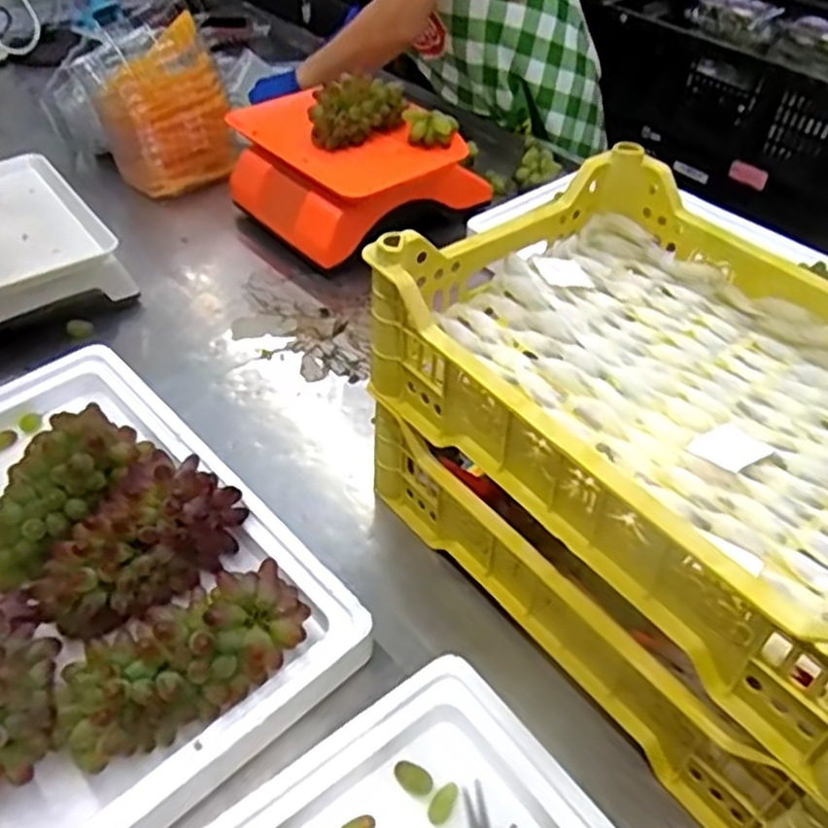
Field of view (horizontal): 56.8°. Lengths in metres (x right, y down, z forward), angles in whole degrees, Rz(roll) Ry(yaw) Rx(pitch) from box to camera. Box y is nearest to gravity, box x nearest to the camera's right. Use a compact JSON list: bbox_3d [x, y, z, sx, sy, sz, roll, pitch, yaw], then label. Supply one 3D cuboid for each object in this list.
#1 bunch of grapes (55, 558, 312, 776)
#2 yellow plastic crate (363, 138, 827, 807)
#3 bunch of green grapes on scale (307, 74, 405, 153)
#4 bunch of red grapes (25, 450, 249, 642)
[{"bbox_3d":[-0.162,0.169,0.539,0.180,0.054,0.084,-24,50,-25],"label":"bunch of grapes"},{"bbox_3d":[0.213,-0.011,0.550,0.295,0.128,0.447,-28,52,-28],"label":"yellow plastic crate"},{"bbox_3d":[-0.068,-0.392,0.988,0.128,0.070,0.043,-28,52,-28],"label":"bunch of green grapes on scale"},{"bbox_3d":[-0.218,0.097,0.605,0.090,0.070,0.166,33,51,27],"label":"bunch of red grapes"}]

